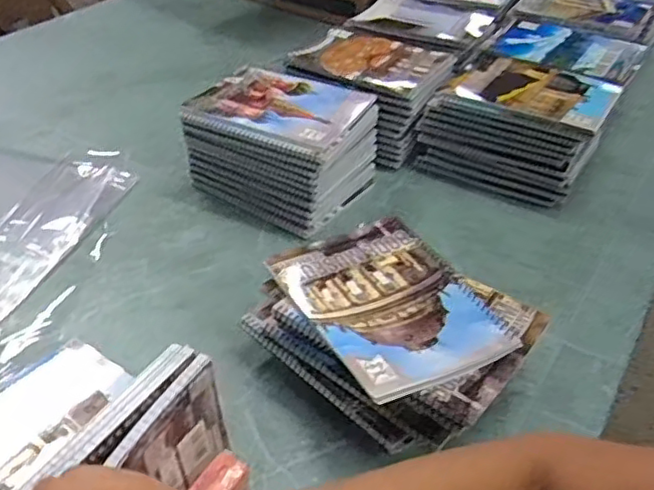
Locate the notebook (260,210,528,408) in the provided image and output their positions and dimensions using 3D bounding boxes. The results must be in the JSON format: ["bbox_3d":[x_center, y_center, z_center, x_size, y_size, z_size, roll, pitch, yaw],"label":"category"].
[{"bbox_3d":[0.054,0.045,0.582,0.150,0.016,0.200,-19,45,-23],"label":"notebook"}]

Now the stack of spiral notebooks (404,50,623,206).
[{"bbox_3d":[0.247,-0.161,0.872,0.226,0.118,0.166,15,42,15],"label":"stack of spiral notebooks"}]

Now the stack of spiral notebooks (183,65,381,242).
[{"bbox_3d":[-0.057,-0.131,0.834,0.203,0.118,0.177,22,44,22],"label":"stack of spiral notebooks"}]

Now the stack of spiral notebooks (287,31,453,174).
[{"bbox_3d":[0.061,-0.220,0.933,0.206,0.102,0.181,23,44,23],"label":"stack of spiral notebooks"}]

